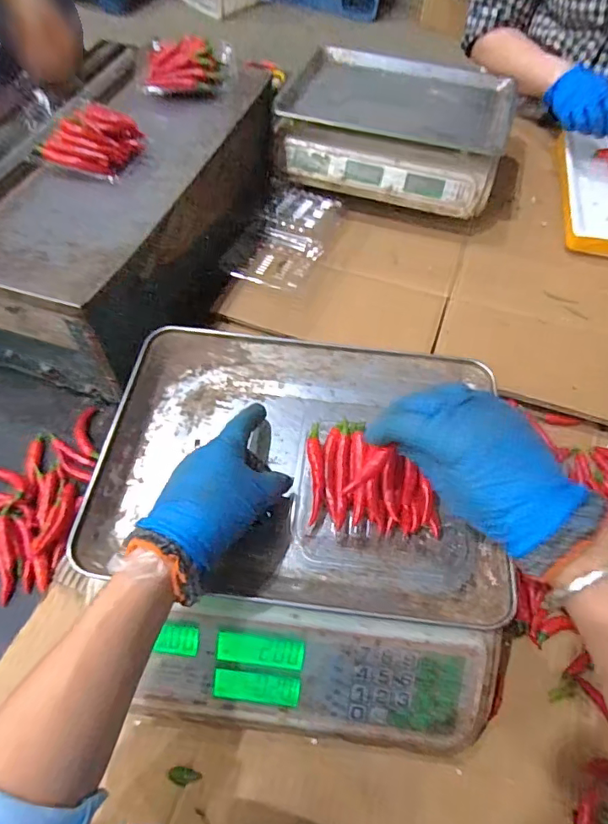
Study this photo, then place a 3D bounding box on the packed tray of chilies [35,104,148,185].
[{"bbox_3d":[-0.240,-0.309,0.560,0.088,0.045,0.090,16,60,11],"label":"packed tray of chilies"}]

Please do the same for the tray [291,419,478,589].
[{"bbox_3d":[0.065,0.066,0.396,0.142,0.035,0.119,8,57,6],"label":"tray"}]

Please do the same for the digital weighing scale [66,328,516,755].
[{"bbox_3d":[-0.006,0.098,0.445,0.322,0.141,0.313,5,59,4],"label":"digital weighing scale"}]

